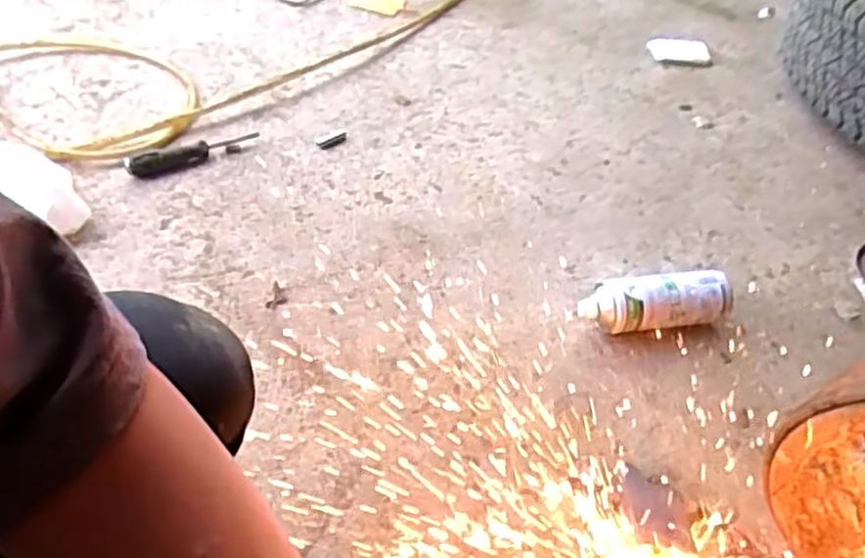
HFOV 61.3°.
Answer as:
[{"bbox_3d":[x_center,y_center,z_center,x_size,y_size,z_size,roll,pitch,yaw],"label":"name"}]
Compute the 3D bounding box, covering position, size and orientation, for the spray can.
[{"bbox_3d":[0.278,0.033,0.911,0.188,0.062,0.058,-5,49,-6],"label":"spray can"}]

